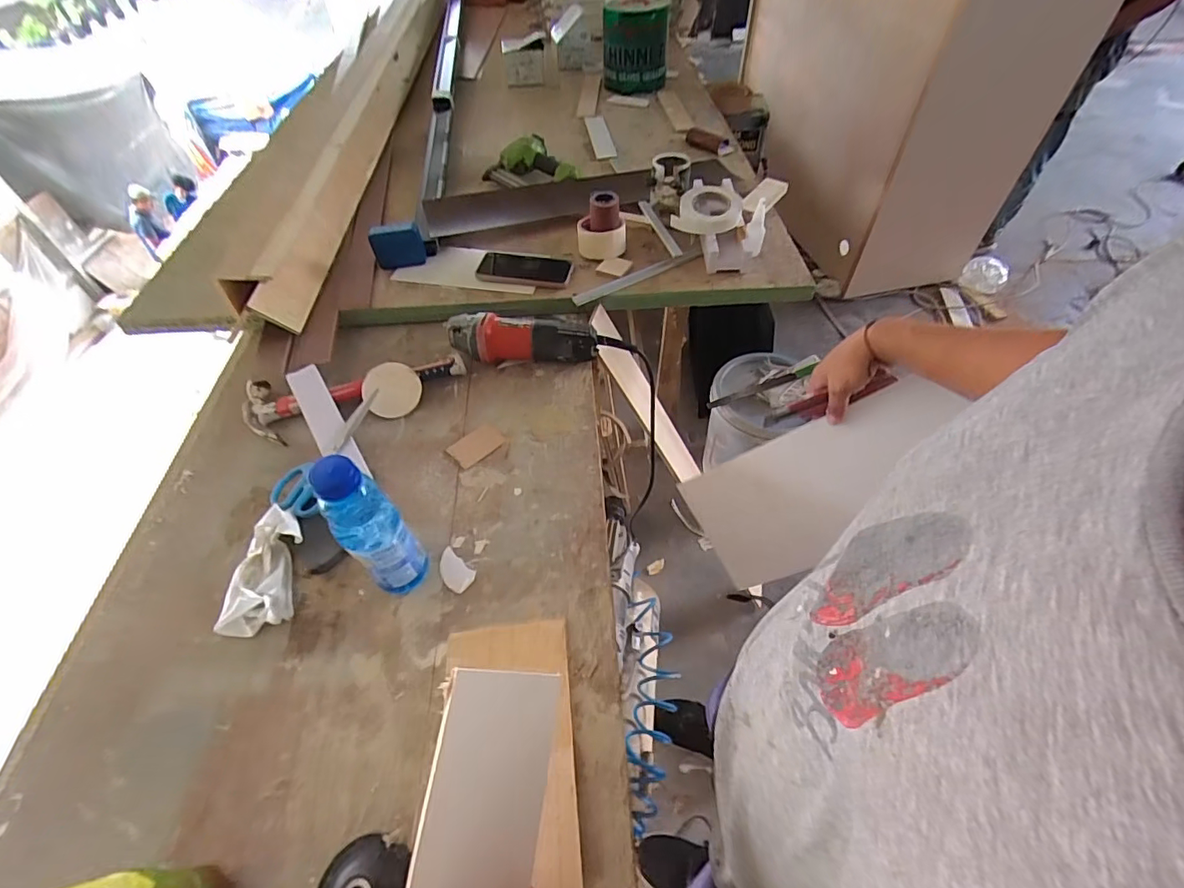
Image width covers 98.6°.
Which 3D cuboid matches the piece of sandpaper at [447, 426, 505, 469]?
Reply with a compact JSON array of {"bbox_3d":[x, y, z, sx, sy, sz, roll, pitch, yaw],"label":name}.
[{"bbox_3d":[-0.167,0.000,0.735,0.047,0.005,0.073,37,61,27],"label":"piece of sandpaper"}]

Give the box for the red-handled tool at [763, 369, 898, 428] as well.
[{"bbox_3d":[0.303,-0.054,0.654,0.162,0.025,0.022,-20,50,13],"label":"red-handled tool"}]

